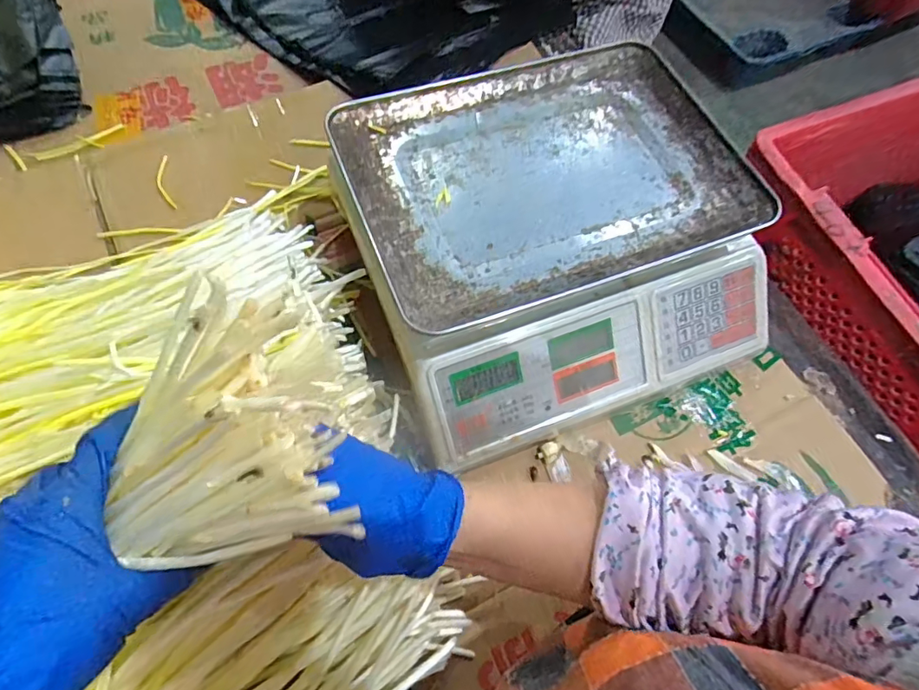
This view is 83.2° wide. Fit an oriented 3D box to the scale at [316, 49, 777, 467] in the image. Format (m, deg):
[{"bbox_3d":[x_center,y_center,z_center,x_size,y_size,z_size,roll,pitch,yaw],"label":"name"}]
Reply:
[{"bbox_3d":[0.084,-0.096,0.452,0.340,0.145,0.298,-18,67,-12],"label":"scale"}]

